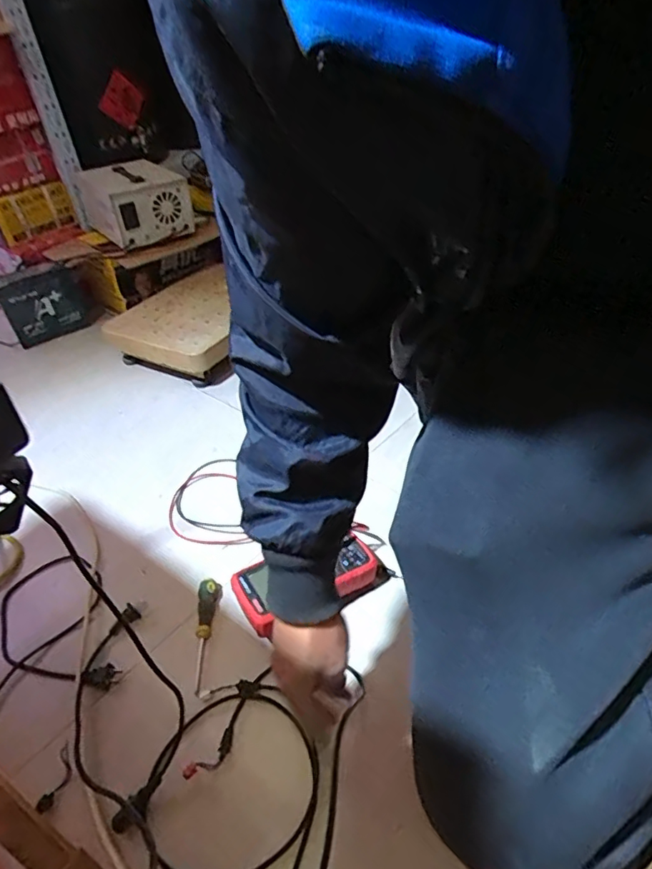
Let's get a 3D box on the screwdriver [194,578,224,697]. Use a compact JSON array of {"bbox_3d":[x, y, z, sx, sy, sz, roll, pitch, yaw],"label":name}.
[{"bbox_3d":[-0.156,0.256,0.692,0.028,0.023,0.160,-8,40,-1],"label":"screwdriver"}]

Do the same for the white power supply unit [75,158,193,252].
[{"bbox_3d":[-0.499,-0.624,1.389,0.219,0.151,0.342,-26,44,-22],"label":"white power supply unit"}]

